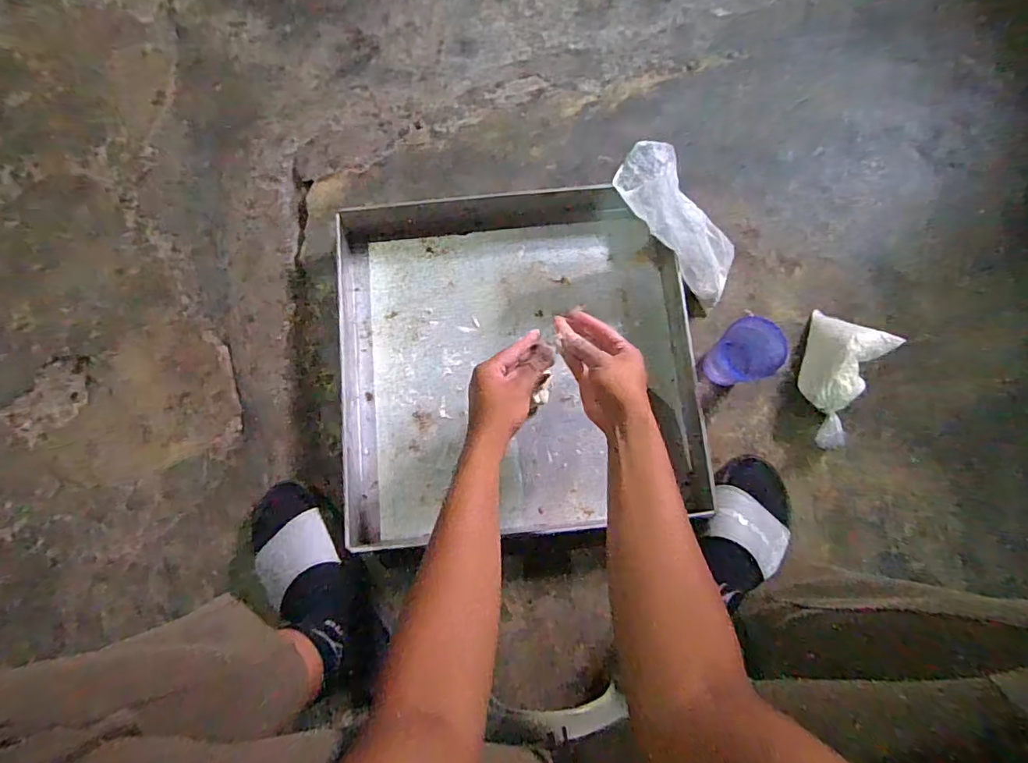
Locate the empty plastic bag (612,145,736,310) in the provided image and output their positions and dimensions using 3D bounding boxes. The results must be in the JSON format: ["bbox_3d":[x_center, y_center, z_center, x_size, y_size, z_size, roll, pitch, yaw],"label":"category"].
[{"bbox_3d":[0.224,-0.201,0.686,0.232,0.047,0.086,43,81,-26],"label":"empty plastic bag"}]

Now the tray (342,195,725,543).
[{"bbox_3d":[0.003,-0.038,0.712,0.468,0.062,0.479,-7,80,-1],"label":"tray"}]

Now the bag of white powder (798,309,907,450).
[{"bbox_3d":[0.423,-0.006,0.698,0.084,0.074,0.171,26,81,5],"label":"bag of white powder"}]

